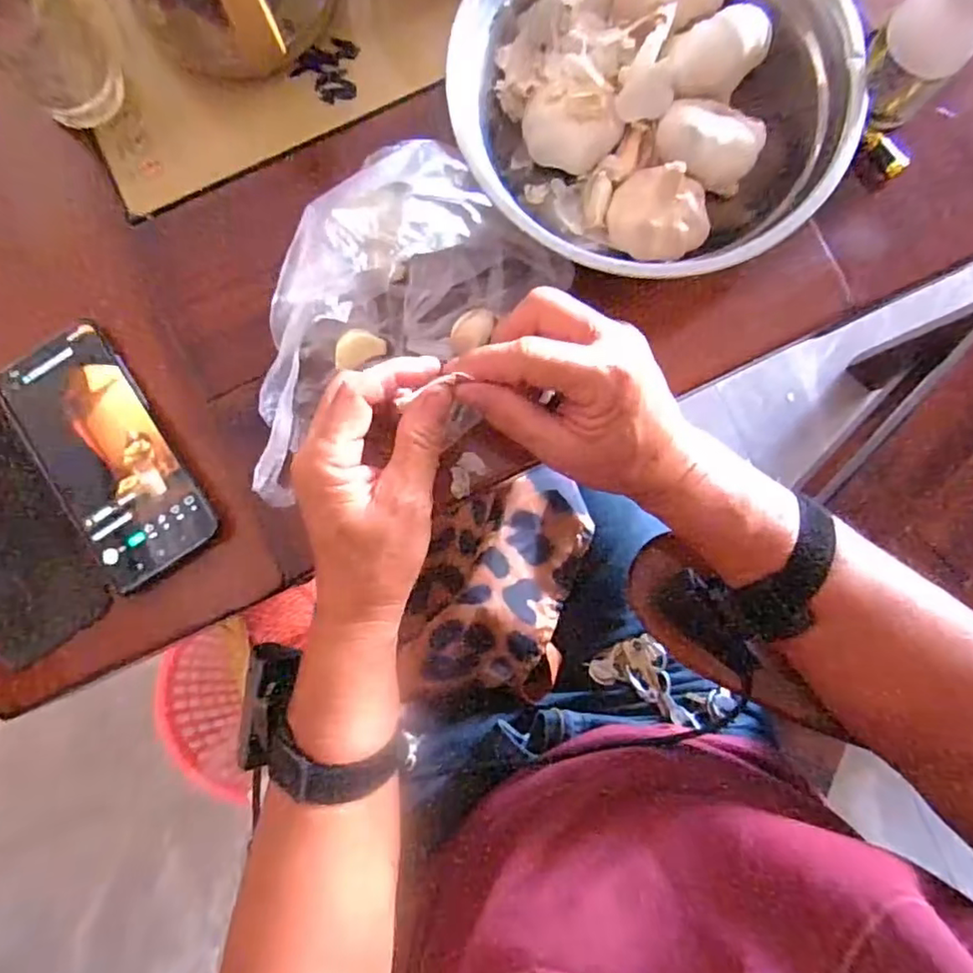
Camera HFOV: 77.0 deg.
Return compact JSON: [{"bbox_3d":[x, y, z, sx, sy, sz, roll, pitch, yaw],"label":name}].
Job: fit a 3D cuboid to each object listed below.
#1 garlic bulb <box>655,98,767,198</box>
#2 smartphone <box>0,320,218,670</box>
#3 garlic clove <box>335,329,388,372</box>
[{"bbox_3d":[0.133,-0.207,0.367,0.059,0.034,0.047,33,87,3],"label":"garlic bulb"},{"bbox_3d":[-0.268,0.006,0.377,0.159,0.016,0.156,-34,86,-2],"label":"smartphone"},{"bbox_3d":[-0.078,-0.083,0.371,0.032,0.014,0.019,-31,86,-2],"label":"garlic clove"}]

